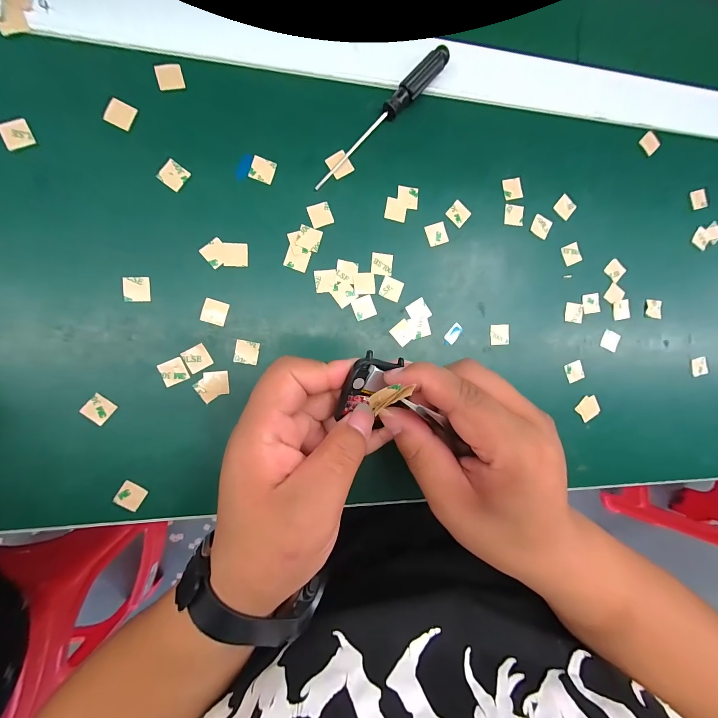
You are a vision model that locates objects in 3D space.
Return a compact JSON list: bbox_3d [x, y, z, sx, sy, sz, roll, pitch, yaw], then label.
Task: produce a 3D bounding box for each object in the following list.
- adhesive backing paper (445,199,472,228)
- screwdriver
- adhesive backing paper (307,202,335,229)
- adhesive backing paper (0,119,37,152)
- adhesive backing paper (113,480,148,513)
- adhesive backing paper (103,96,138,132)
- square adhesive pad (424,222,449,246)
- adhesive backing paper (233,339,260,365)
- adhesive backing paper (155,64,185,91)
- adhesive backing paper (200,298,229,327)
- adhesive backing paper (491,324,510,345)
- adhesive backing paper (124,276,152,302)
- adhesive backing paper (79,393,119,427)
[{"bbox_3d":[0.075,-0.108,0.240,0.016,0.004,0.016,40,84,-8],"label":"adhesive backing paper"},{"bbox_3d":[0.016,-0.166,0.222,0.013,0.012,0.130,42,84,-8],"label":"screwdriver"},{"bbox_3d":[-0.026,-0.100,0.222,0.016,0.004,0.015,-20,94,-9],"label":"adhesive backing paper"},{"bbox_3d":[-0.203,-0.133,0.191,0.014,0.004,0.015,-27,95,-8],"label":"adhesive backing paper"},{"bbox_3d":[-0.144,0.087,0.204,0.016,0.004,0.014,36,73,-16],"label":"adhesive backing paper"},{"bbox_3d":[-0.148,-0.152,0.200,0.015,0.004,0.016,21,87,-10],"label":"adhesive backing paper"},{"bbox_3d":[0.058,-0.092,0.237,0.015,0.004,0.015,-20,94,-9],"label":"square adhesive pad"},{"bbox_3d":[-0.075,-0.004,0.216,0.015,0.004,0.015,10,90,-11],"label":"adhesive backing paper"},{"bbox_3d":[-0.121,-0.181,0.207,0.016,0.004,0.016,-13,93,-14],"label":"adhesive backing paper"},{"bbox_3d":[-0.094,-0.031,0.212,0.015,0.004,0.015,16,84,-12],"label":"adhesive backing paper"},{"bbox_3d":[0.108,-0.019,0.248,0.015,0.004,0.016,-1,92,-6],"label":"adhesive backing paper"},{"bbox_3d":[-0.140,-0.044,0.202,0.016,0.004,0.015,0,91,-10],"label":"adhesive backing paper"},{"bbox_3d":[-0.161,0.031,0.200,0.015,0.004,0.015,38,85,-8],"label":"adhesive backing paper"}]

